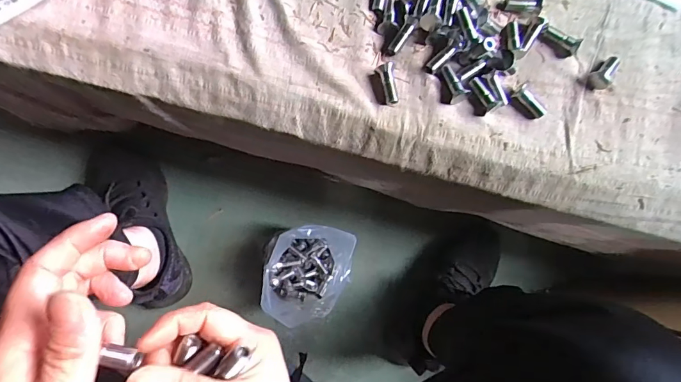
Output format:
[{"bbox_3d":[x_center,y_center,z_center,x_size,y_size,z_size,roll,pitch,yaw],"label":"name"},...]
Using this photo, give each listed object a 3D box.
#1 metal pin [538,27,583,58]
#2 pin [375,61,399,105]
[{"bbox_3d":[0.214,-0.146,0.415,0.037,0.016,0.017,31,80,0],"label":"metal pin"},{"bbox_3d":[0.043,-0.097,0.384,0.017,0.012,0.038,-6,83,-8],"label":"pin"}]

